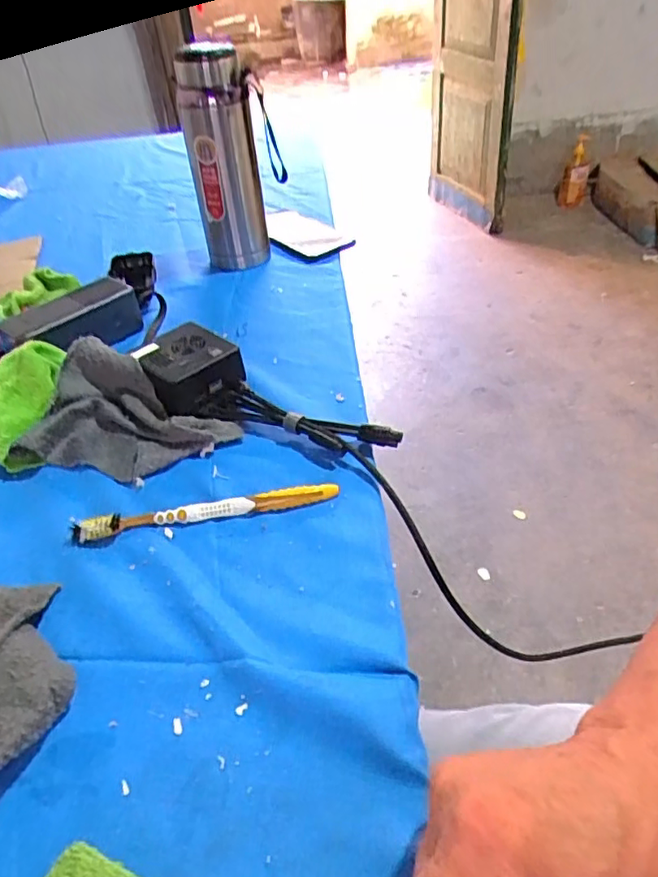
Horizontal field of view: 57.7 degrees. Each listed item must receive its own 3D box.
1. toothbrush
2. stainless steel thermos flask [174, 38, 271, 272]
[{"bbox_3d":[-0.087,0.050,0.429,0.185,0.016,0.015,-10,41,-6],"label":"toothbrush"},{"bbox_3d":[-0.124,-0.325,0.711,0.078,0.236,0.062,-9,40,-3],"label":"stainless steel thermos flask"}]

